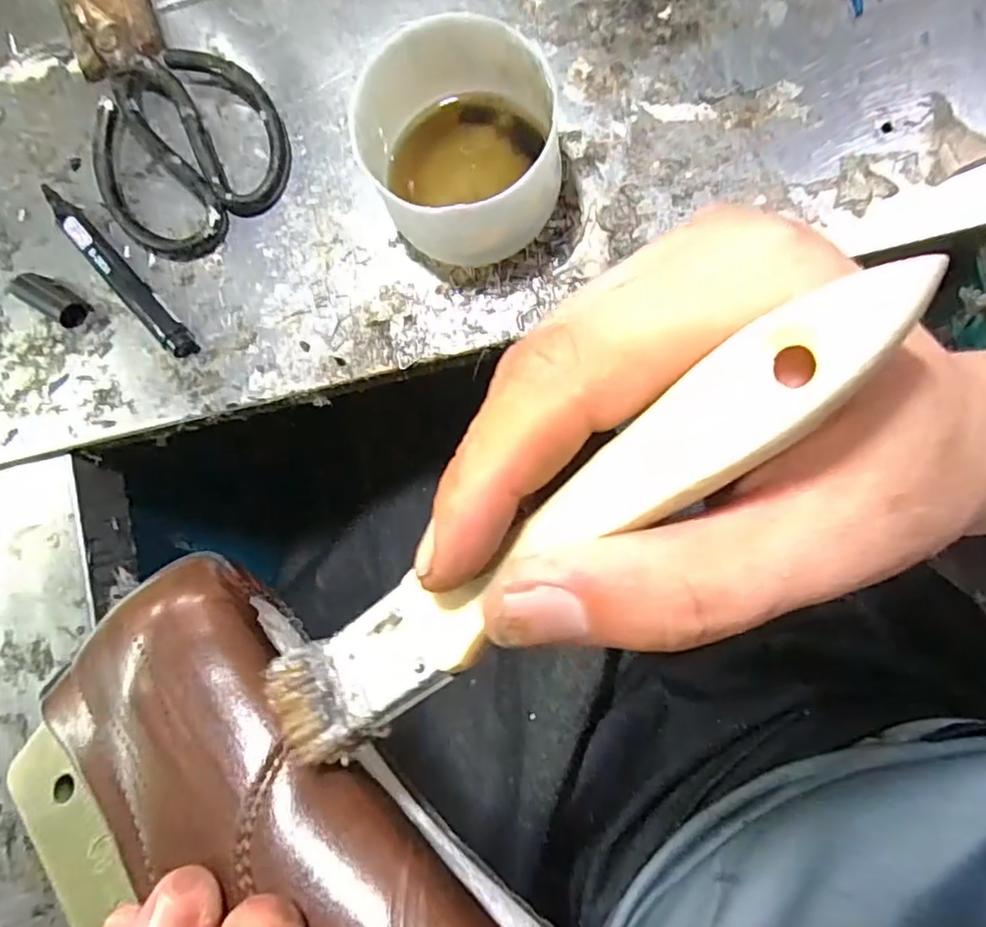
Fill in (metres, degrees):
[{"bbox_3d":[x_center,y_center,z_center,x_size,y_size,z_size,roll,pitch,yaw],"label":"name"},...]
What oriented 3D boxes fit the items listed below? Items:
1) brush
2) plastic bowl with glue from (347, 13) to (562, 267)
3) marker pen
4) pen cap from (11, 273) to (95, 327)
[{"bbox_3d":[0.008,0.017,0.114,0.146,0.008,0.022,-39,83,22],"label":"brush"},{"bbox_3d":[-0.014,-0.144,0.295,0.087,0.062,0.079,33,92,7],"label":"plastic bowl with glue"},{"bbox_3d":[-0.207,-0.108,0.336,0.015,0.019,0.125,-42,83,3],"label":"marker pen"},{"bbox_3d":[-0.247,-0.093,0.340,0.040,0.016,0.017,33,92,7],"label":"pen cap"}]

